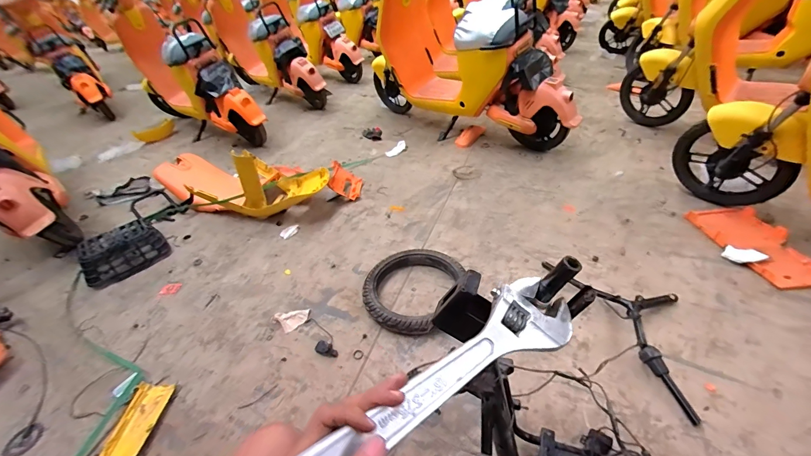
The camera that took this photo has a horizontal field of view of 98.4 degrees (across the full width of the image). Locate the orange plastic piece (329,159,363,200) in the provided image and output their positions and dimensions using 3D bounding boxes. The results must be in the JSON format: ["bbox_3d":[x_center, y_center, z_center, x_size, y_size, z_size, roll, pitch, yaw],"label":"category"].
[{"bbox_3d":[-0.316,-0.252,1.845,0.186,0.051,0.225,22,41,-16],"label":"orange plastic piece"}]

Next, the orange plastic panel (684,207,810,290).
[{"bbox_3d":[1.296,0.054,1.283,0.265,0.031,0.420,-11,39,-6],"label":"orange plastic panel"}]

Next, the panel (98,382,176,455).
[{"bbox_3d":[-0.724,0.569,0.869,0.127,0.030,0.371,2,40,10],"label":"panel"}]

